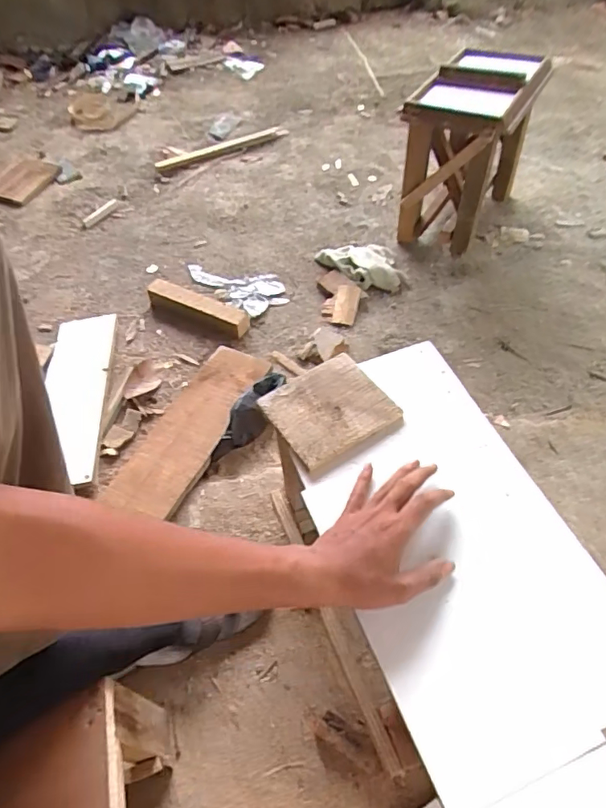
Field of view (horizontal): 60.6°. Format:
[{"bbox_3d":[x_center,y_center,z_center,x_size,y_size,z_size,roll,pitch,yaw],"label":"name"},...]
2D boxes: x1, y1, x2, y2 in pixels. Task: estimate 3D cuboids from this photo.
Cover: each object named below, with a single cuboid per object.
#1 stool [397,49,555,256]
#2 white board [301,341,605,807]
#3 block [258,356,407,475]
[{"bbox_3d":[0.358,-0.557,1.167,0.212,0.329,0.326,25,57,19],"label":"stool"},{"bbox_3d":[0.136,0.114,0.519,0.225,0.022,0.418,-18,54,-12],"label":"white board"},{"bbox_3d":[0.029,0.005,0.602,0.125,0.013,0.119,-28,57,-19],"label":"block"}]

